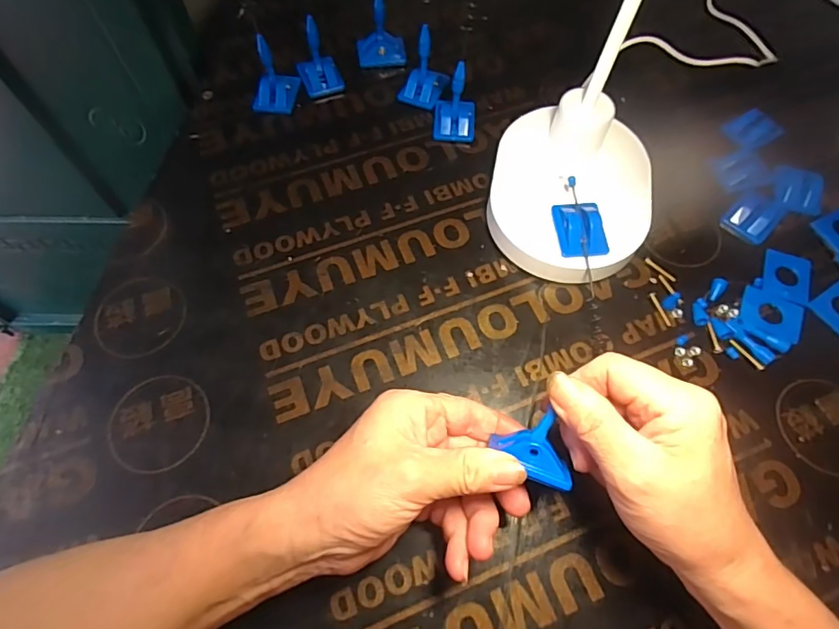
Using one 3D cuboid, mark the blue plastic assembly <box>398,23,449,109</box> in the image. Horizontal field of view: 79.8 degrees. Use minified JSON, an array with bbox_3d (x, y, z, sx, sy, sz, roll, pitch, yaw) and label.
[{"bbox_3d":[0.004,-0.210,0.433,0.033,0.052,0.033,26,67,12],"label":"blue plastic assembly"}]

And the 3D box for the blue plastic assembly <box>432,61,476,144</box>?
[{"bbox_3d":[0.030,-0.174,0.414,0.035,0.055,0.030,3,64,2],"label":"blue plastic assembly"}]

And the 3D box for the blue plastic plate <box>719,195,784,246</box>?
[{"bbox_3d":[0.260,-0.076,0.393,0.032,0.007,0.043,38,70,17],"label":"blue plastic plate"}]

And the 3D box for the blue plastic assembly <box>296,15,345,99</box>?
[{"bbox_3d":[-0.089,-0.227,0.439,0.035,0.058,0.037,-21,66,-10],"label":"blue plastic assembly"}]

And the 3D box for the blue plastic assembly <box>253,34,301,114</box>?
[{"bbox_3d":[-0.128,-0.206,0.430,0.038,0.053,0.034,2,64,1],"label":"blue plastic assembly"}]

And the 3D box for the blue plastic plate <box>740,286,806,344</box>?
[{"bbox_3d":[0.252,0.000,0.357,0.041,0.004,0.038,22,66,11],"label":"blue plastic plate"}]

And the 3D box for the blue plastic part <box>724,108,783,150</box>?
[{"bbox_3d":[0.288,-0.161,0.431,0.047,0.008,0.032,-30,68,-14],"label":"blue plastic part"}]

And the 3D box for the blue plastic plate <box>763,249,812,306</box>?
[{"bbox_3d":[0.274,-0.029,0.373,0.032,0.004,0.042,20,65,10],"label":"blue plastic plate"}]

